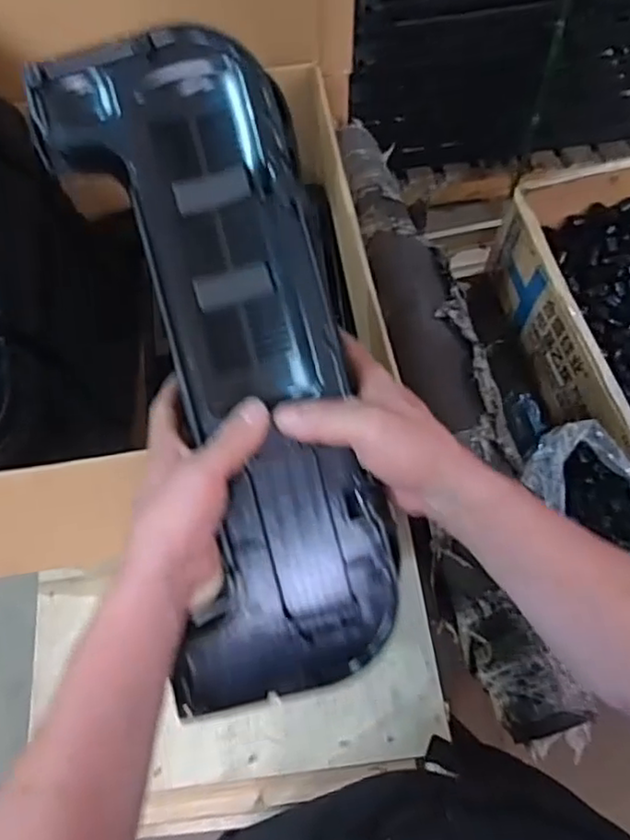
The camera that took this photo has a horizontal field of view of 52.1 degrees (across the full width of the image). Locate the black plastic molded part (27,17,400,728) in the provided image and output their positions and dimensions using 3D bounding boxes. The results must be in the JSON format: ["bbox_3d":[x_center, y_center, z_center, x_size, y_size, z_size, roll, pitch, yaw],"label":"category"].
[{"bbox_3d":[-0.064,-0.037,0.457,0.169,0.051,0.478,-14,91,-5],"label":"black plastic molded part"}]

